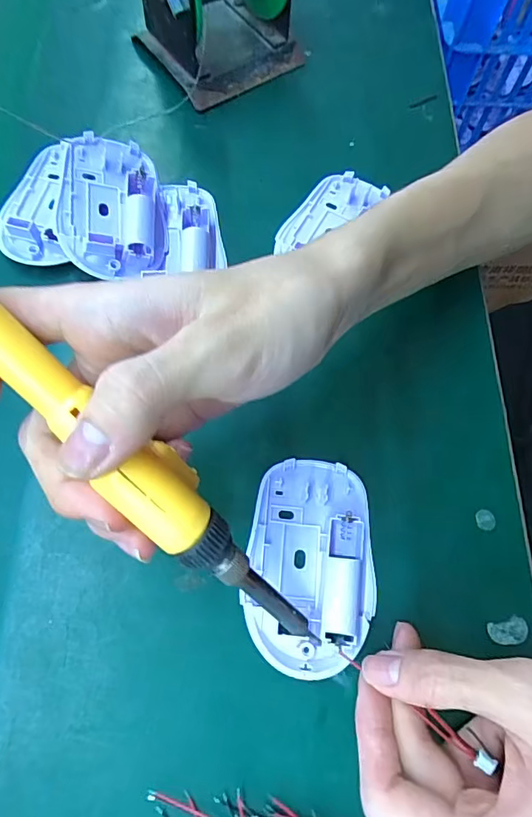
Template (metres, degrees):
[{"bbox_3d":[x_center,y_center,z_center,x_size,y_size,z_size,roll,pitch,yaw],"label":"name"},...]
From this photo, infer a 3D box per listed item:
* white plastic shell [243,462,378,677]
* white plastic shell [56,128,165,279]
[{"bbox_3d":[0.023,0.072,0.233,0.061,0.011,0.096,10,69,1],"label":"white plastic shell"},{"bbox_3d":[-0.089,-0.116,0.287,0.053,0.028,0.087,-7,69,-5],"label":"white plastic shell"}]

